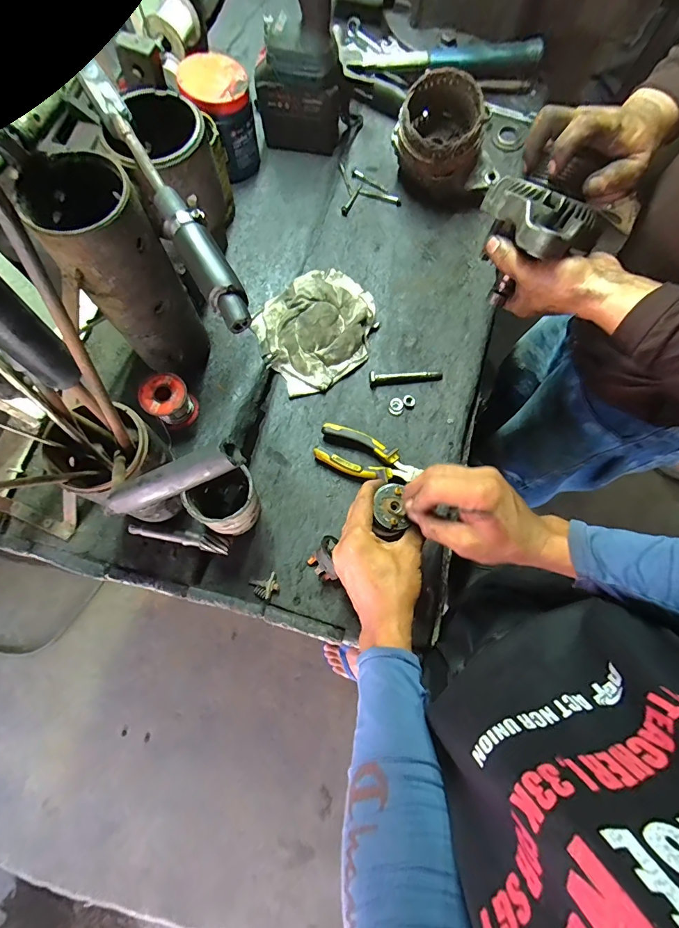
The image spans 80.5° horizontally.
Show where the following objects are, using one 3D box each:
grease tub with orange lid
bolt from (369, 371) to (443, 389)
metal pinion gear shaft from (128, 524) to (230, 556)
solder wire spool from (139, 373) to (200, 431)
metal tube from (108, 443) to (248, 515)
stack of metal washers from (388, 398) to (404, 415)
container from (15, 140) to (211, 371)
[{"bbox_3d":[-0.161,-0.474,0.560,0.083,0.121,0.079,0,76,-2],"label":"grease tub with orange lid"},{"bbox_3d":[0.090,-0.120,0.545,0.098,0.018,0.018,-6,76,-3],"label":"bolt"},{"bbox_3d":[-0.186,0.087,0.467,0.118,0.021,0.020,9,76,1],"label":"metal pinion gear shaft"},{"bbox_3d":[-0.206,-0.075,0.492,0.050,0.061,0.051,0,76,-2],"label":"solder wire spool"},{"bbox_3d":[-0.095,0.011,0.221,0.088,0.014,0.017,-21,77,13],"label":"metal tube"},{"bbox_3d":[0.077,-0.078,0.542,0.019,0.006,0.022,9,76,1],"label":"stack of metal washers"},{"bbox_3d":[-0.212,-0.184,0.429,0.084,0.231,0.097,-33,79,-9],"label":"container"}]

